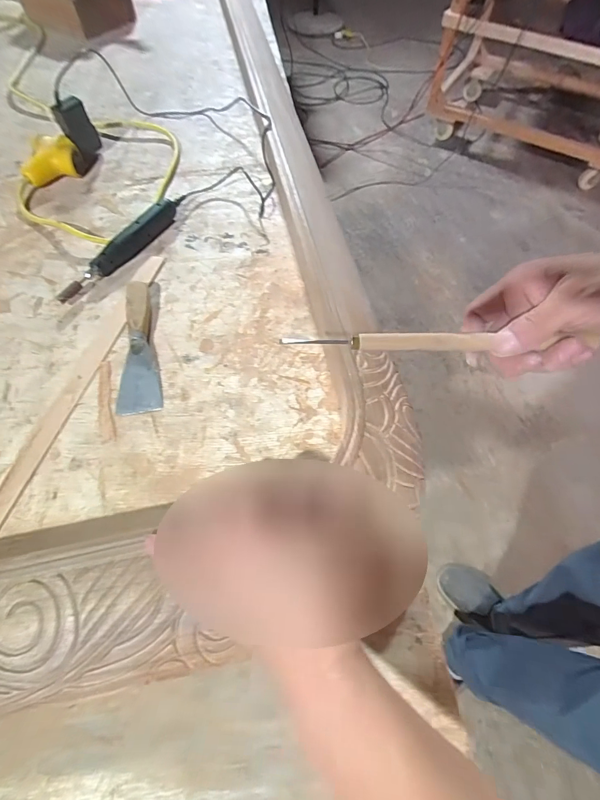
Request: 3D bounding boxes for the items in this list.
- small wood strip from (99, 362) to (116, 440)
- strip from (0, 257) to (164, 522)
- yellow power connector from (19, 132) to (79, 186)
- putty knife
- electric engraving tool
[{"bbox_3d":[-0.200,-0.002,0.394,0.015,0.004,0.096,-16,61,-7],"label":"small wood strip"},{"bbox_3d":[-0.229,-0.031,0.415,0.024,0.004,0.356,11,61,8],"label":"strip"},{"bbox_3d":[-0.374,-0.359,0.577,0.084,0.046,0.054,-24,62,-11],"label":"yellow power connector"},{"bbox_3d":[-0.175,-0.063,0.417,0.043,0.023,0.163,-9,60,-3],"label":"putty knife"},{"bbox_3d":[-0.226,-0.191,0.490,0.022,0.030,0.195,28,65,17],"label":"electric engraving tool"}]

